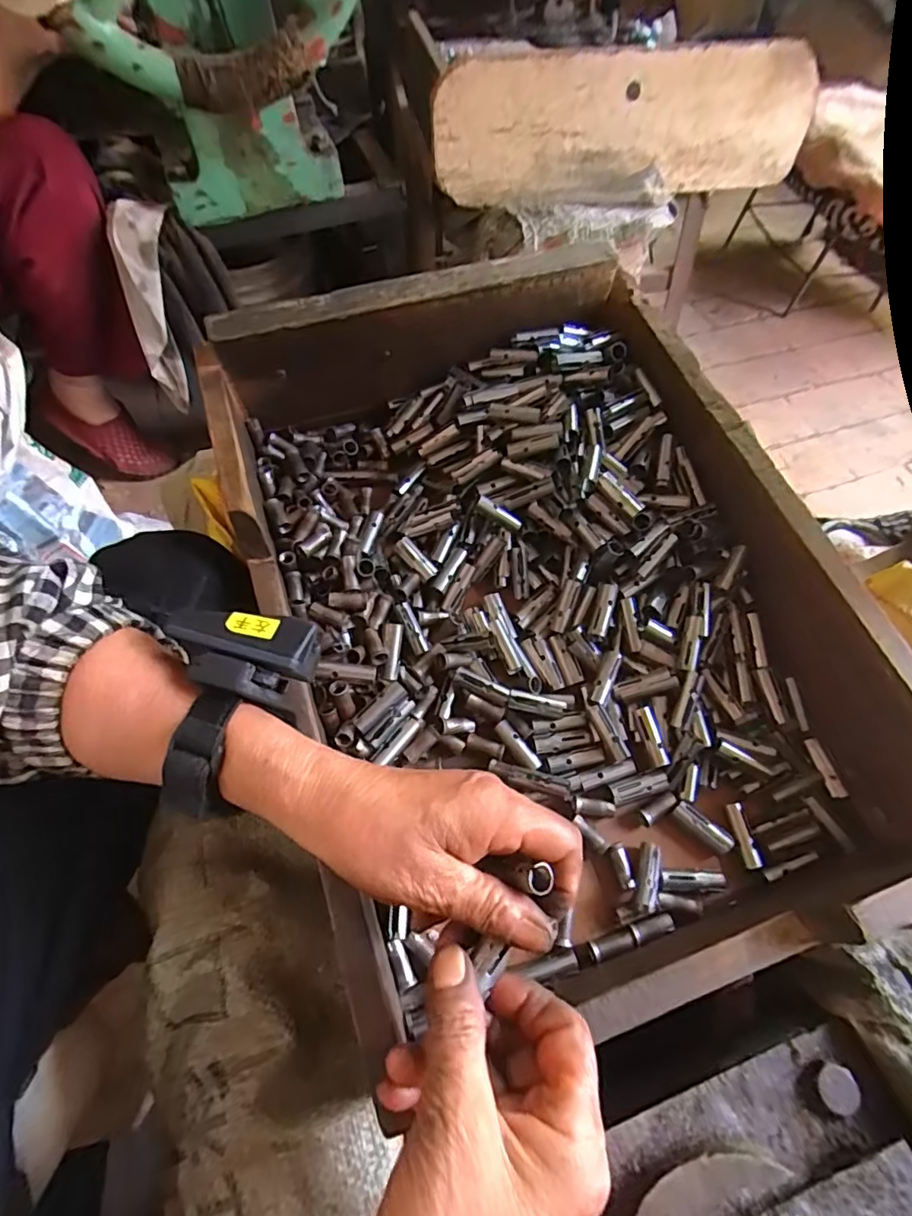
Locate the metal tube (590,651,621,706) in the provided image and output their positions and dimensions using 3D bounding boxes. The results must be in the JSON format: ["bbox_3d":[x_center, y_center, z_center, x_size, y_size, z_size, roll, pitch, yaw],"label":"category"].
[{"bbox_3d":[0.097,0.047,0.359,0.010,0.012,0.037,21,61,8],"label":"metal tube"}]

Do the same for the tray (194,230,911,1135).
[{"bbox_3d":[0.053,-0.015,0.348,0.315,0.131,0.445,-17,63,-13],"label":"tray"}]

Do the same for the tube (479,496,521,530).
[{"bbox_3d":[0.031,-0.068,0.391,0.036,0.007,0.007,31,60,-15],"label":"tube"}]

